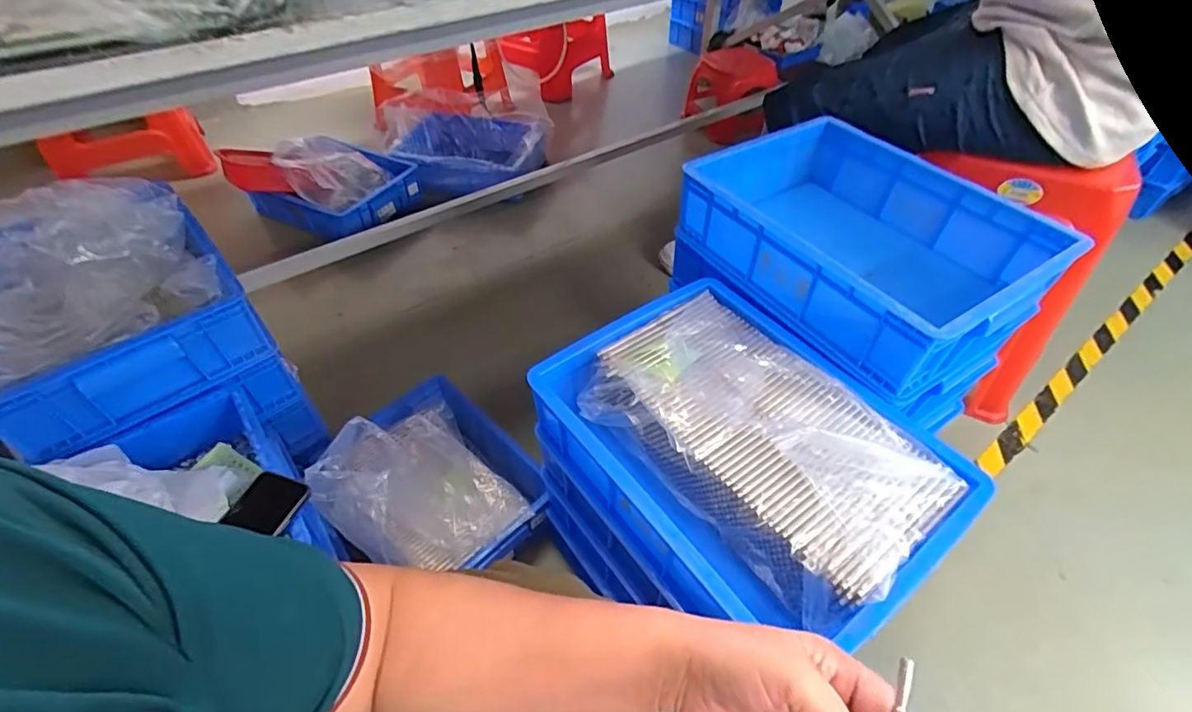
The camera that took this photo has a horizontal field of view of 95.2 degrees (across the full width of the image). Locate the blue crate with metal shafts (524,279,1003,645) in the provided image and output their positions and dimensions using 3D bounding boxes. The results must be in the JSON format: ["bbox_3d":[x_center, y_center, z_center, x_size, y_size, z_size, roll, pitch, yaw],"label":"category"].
[{"bbox_3d":[0.167,0.104,0.627,0.310,0.130,0.410,-31,55,-25],"label":"blue crate with metal shafts"}]

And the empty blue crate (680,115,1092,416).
[{"bbox_3d":[0.356,-0.156,0.754,0.297,0.135,0.413,-28,54,-24],"label":"empty blue crate"}]

